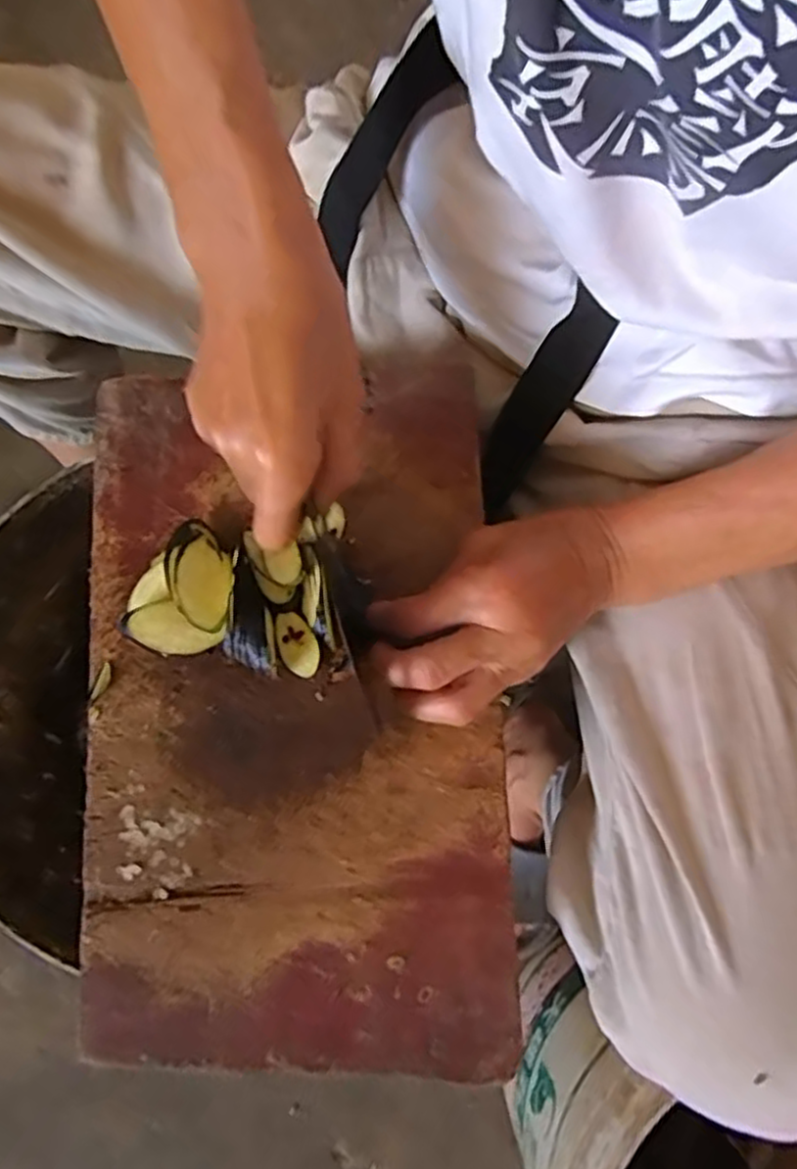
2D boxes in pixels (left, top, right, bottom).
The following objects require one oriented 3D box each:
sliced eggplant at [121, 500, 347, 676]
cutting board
[{"bbox_3d":[-0.085,0.001,0.381,0.106,0.024,0.083,1,79,-1],"label":"sliced eggplant"},{"bbox_3d":[-0.053,0.061,0.382,0.210,0.012,0.347,-3,79,-2],"label":"cutting board"}]

